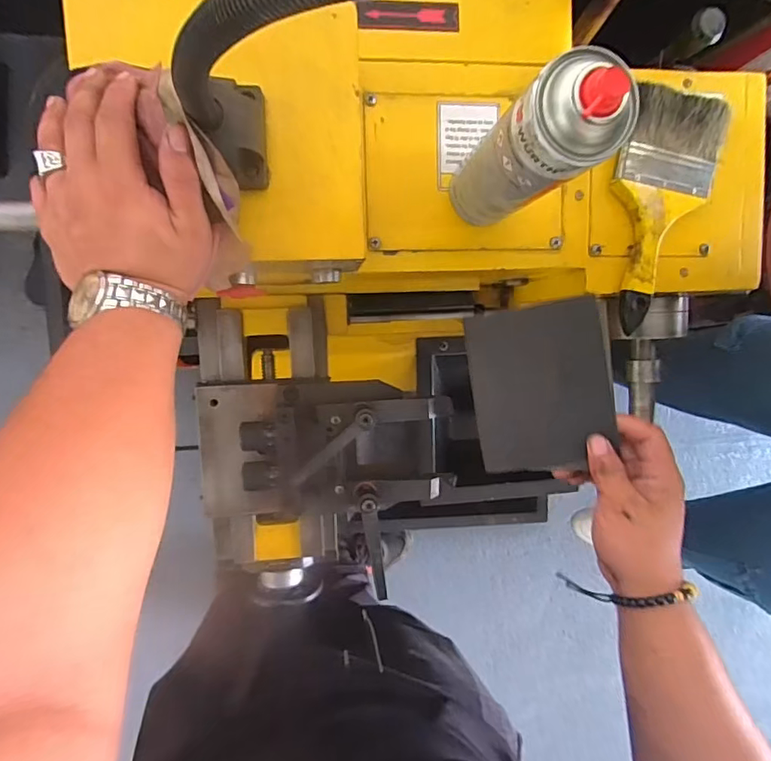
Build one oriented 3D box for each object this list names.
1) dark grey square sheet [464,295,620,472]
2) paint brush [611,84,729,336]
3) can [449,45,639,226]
[{"bbox_3d":[0.125,0.008,0.423,0.108,0.008,0.136,-8,101,26],"label":"dark grey square sheet"},{"bbox_3d":[0.261,-0.162,0.492,0.089,0.024,0.217,7,95,-9],"label":"paint brush"},{"bbox_3d":[0.103,-0.162,0.364,0.060,0.198,0.060,-1,96,-8],"label":"can"}]

